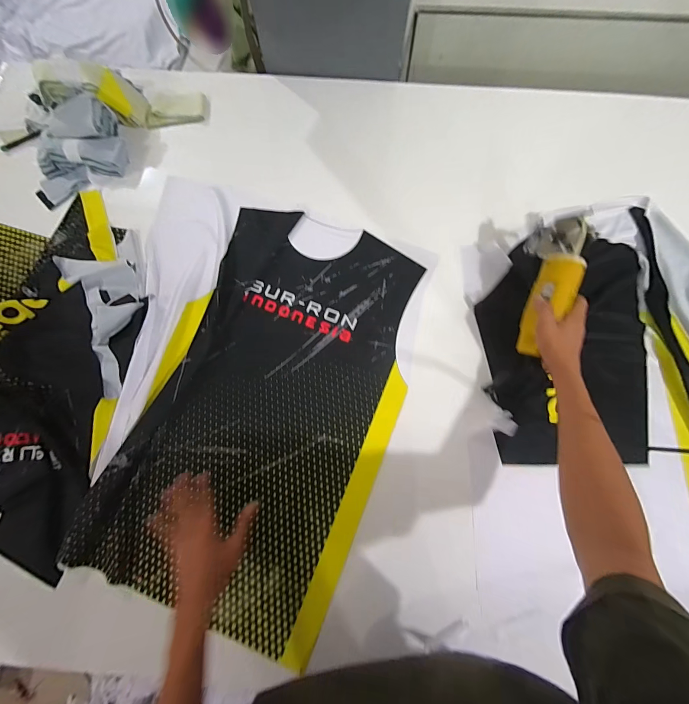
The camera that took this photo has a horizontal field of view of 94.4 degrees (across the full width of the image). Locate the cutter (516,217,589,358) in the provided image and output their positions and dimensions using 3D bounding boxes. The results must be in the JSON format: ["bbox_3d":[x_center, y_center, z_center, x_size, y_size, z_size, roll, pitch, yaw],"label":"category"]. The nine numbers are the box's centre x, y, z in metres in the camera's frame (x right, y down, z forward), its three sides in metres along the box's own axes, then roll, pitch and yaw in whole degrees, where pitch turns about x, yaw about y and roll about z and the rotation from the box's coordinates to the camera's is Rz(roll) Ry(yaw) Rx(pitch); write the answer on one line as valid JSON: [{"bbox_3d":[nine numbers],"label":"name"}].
[{"bbox_3d":[0.353,-0.112,0.558,0.075,0.059,0.235,16,93,4],"label":"cutter"}]

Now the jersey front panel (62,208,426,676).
[{"bbox_3d":[-0.131,0.089,0.592,0.421,0.019,0.724,19,78,5],"label":"jersey front panel"}]

